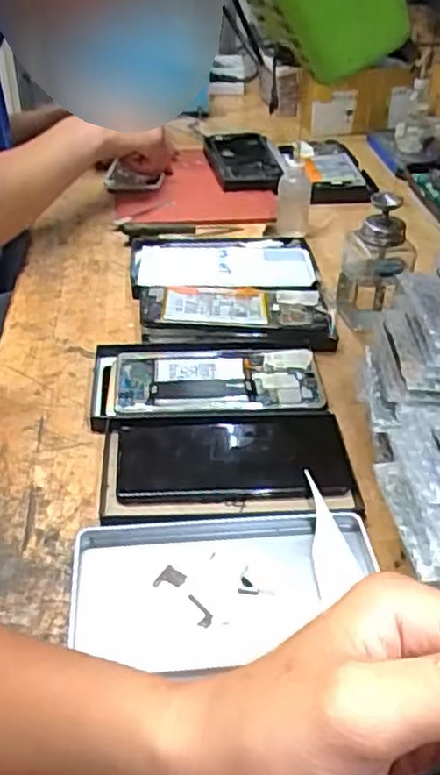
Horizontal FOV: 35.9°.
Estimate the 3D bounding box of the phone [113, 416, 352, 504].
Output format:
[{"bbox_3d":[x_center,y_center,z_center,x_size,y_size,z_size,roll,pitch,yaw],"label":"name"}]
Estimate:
[{"bbox_3d":[0.009,0.051,0.492,0.162,0.011,0.074,-3,38,-5],"label":"phone"}]

